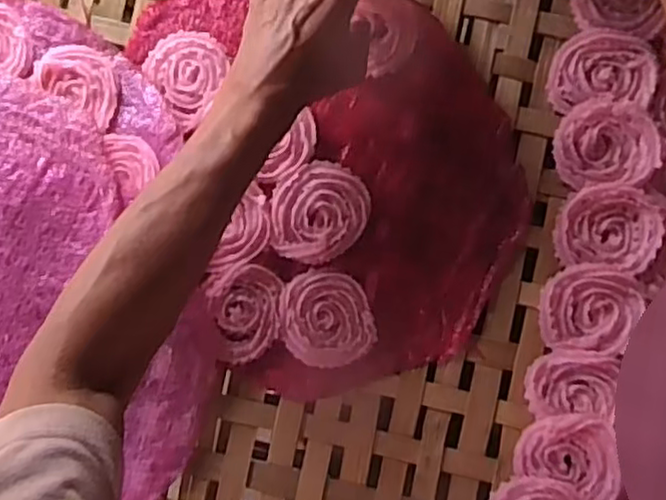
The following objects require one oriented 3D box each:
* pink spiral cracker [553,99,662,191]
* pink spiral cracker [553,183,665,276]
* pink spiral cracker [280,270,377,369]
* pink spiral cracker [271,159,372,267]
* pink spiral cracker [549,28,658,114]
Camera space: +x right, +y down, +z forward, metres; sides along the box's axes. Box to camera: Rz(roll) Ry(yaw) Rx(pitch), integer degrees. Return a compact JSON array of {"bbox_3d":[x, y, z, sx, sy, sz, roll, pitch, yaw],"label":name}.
[{"bbox_3d":[0.206,-0.080,0.527,0.071,0.013,0.064,-1,86,2],"label":"pink spiral cracker"},{"bbox_3d":[0.207,-0.017,0.523,0.073,0.012,0.062,11,86,2],"label":"pink spiral cracker"},{"bbox_3d":[-0.006,0.052,0.532,0.067,0.005,0.072,0,86,2],"label":"pink spiral cracker"},{"bbox_3d":[-0.011,-0.028,0.536,0.079,0.007,0.071,-39,86,-1],"label":"pink spiral cracker"},{"bbox_3d":[0.205,-0.138,0.533,0.075,0.012,0.062,0,86,2],"label":"pink spiral cracker"}]

